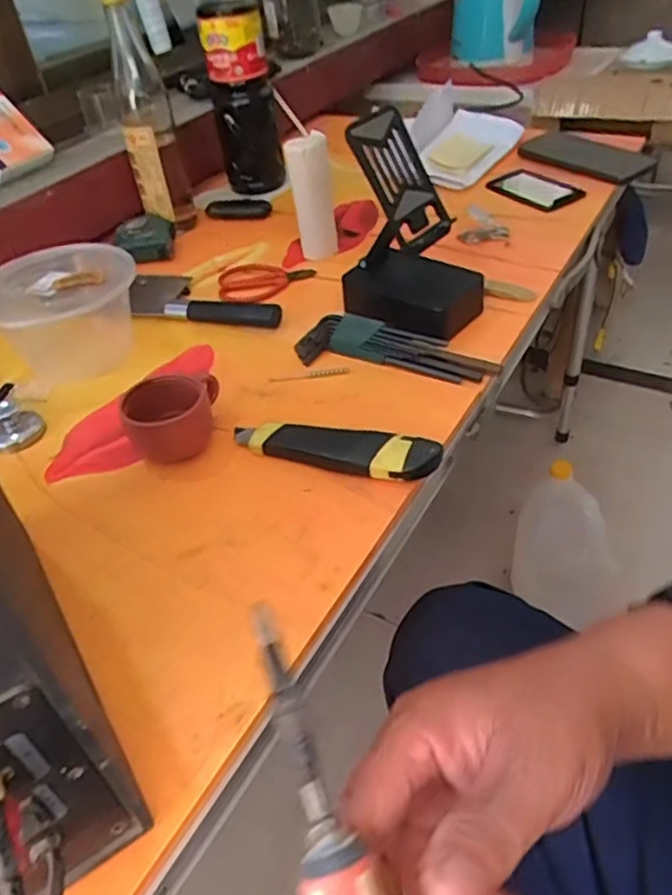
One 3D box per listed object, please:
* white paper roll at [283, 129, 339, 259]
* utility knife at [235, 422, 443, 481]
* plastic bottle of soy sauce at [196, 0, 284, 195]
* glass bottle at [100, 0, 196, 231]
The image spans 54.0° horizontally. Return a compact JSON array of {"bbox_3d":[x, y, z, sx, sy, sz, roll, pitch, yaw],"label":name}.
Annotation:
[{"bbox_3d":[-0.026,-0.271,0.719,0.046,0.136,0.034,-5,41,1],"label":"white paper roll"},{"bbox_3d":[-0.002,-0.001,0.495,0.160,0.026,0.037,9,43,16],"label":"utility knife"},{"bbox_3d":[-0.119,-0.457,0.843,0.082,0.267,0.067,-9,42,-3],"label":"plastic bottle of soy sauce"},{"bbox_3d":[-0.218,-0.381,0.772,0.062,0.258,0.055,-15,41,-10],"label":"glass bottle"}]

